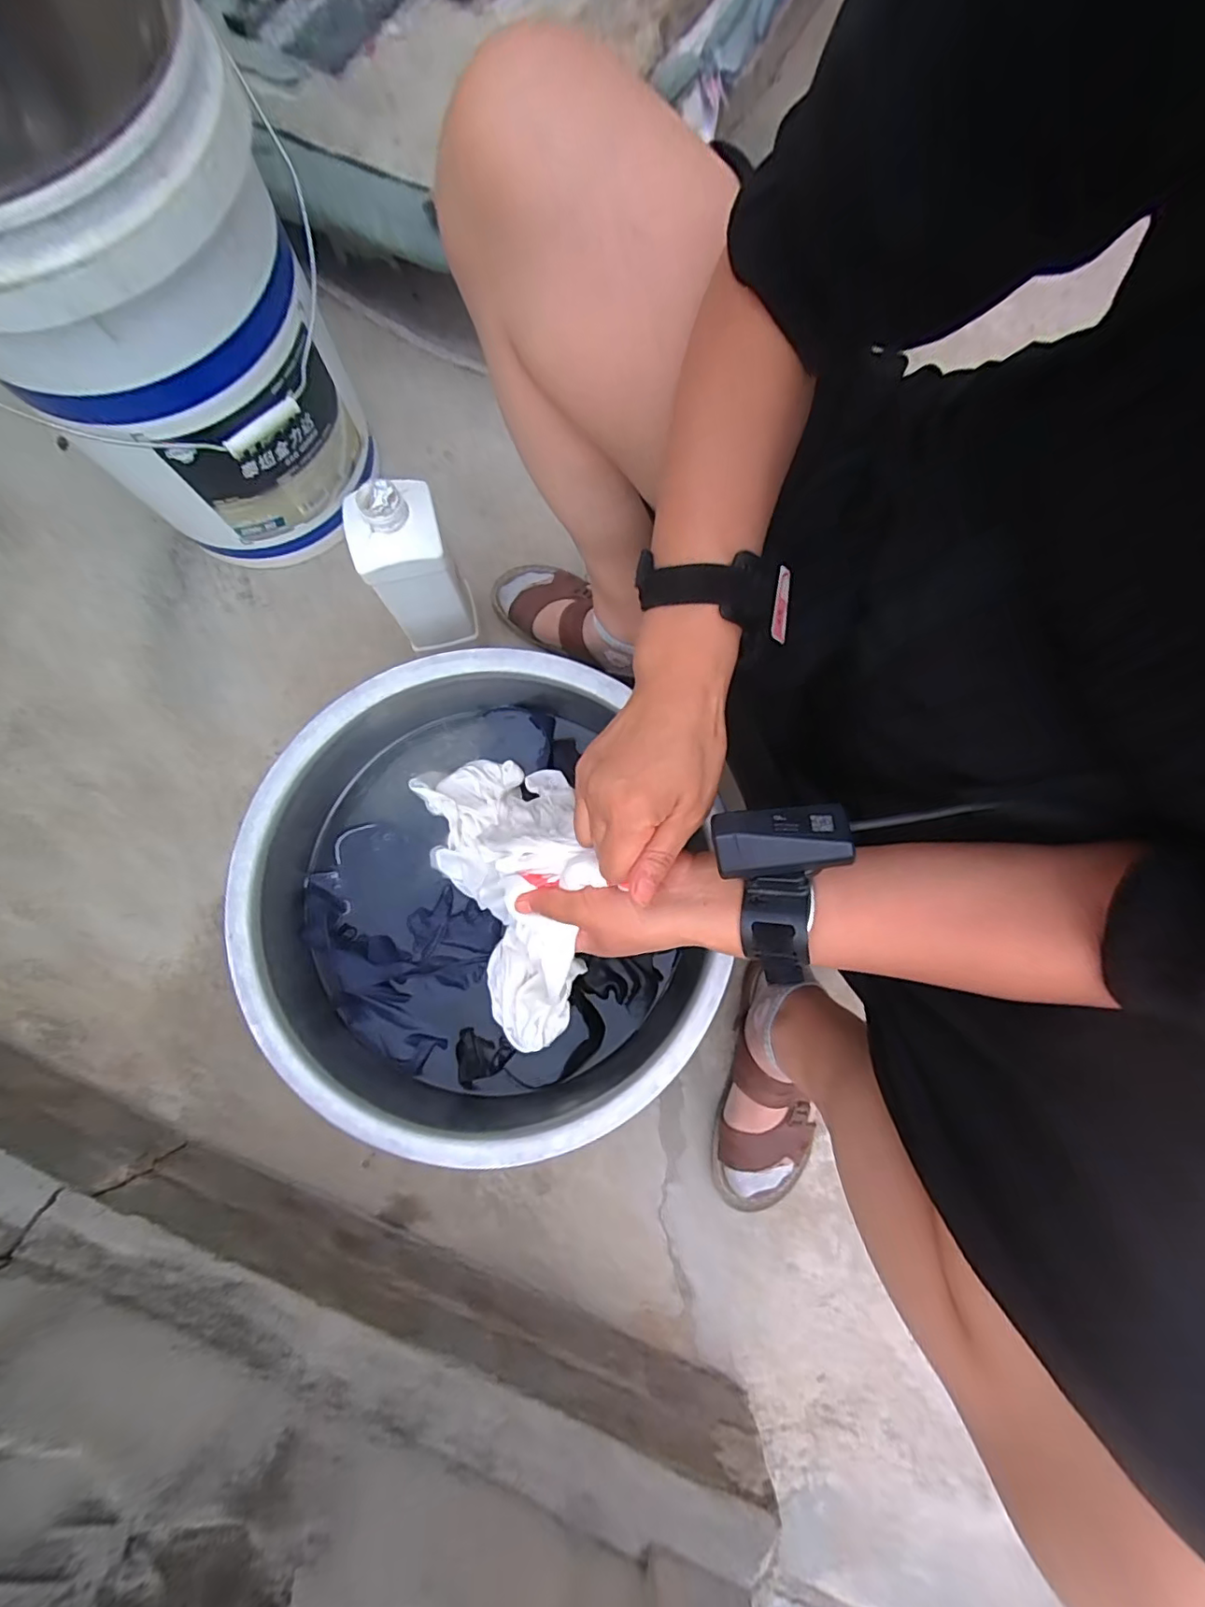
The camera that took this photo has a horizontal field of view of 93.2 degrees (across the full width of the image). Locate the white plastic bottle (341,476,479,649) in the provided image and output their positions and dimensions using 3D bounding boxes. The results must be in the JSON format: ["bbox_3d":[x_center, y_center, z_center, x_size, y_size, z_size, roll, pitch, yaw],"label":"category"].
[{"bbox_3d":[-0.185,-0.230,0.568,0.081,0.199,0.068,-20,80,-5],"label":"white plastic bottle"}]

